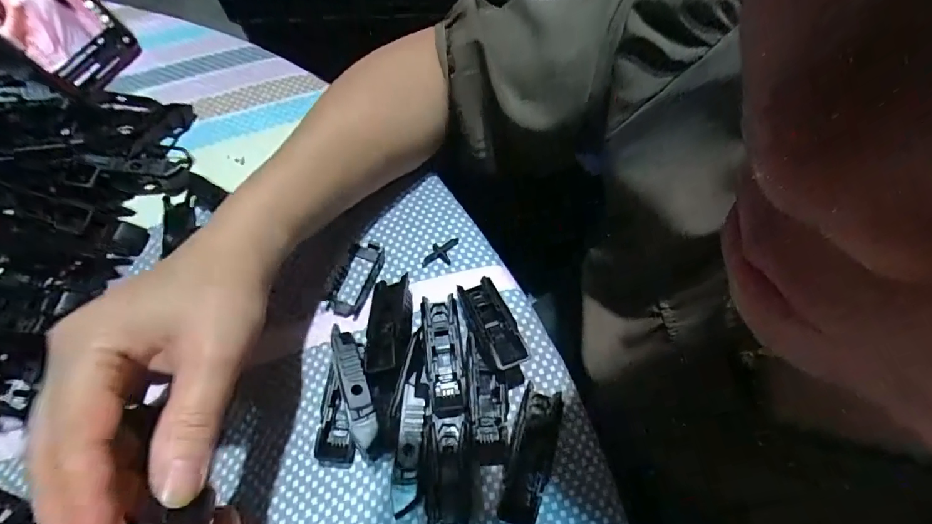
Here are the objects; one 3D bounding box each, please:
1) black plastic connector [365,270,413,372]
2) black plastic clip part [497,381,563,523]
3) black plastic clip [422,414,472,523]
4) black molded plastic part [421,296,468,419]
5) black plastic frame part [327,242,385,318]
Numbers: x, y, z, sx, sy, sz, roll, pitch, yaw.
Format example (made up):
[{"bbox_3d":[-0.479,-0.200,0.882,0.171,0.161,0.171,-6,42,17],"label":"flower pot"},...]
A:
[{"bbox_3d":[-0.045,0.034,0.263,0.026,0.007,0.061,-2,50,0],"label":"black plastic connector"},{"bbox_3d":[0.035,0.100,0.233,0.023,0.010,0.066,14,64,8],"label":"black plastic clip part"},{"bbox_3d":[-0.010,0.113,0.226,0.024,0.007,0.067,0,63,1],"label":"black plastic clip"},{"bbox_3d":[-0.013,0.051,0.254,0.021,0.010,0.068,-7,63,-2],"label":"black molded plastic part"},{"bbox_3d":[-0.070,0.010,0.283,0.024,0.004,0.051,17,64,10],"label":"black plastic frame part"}]

